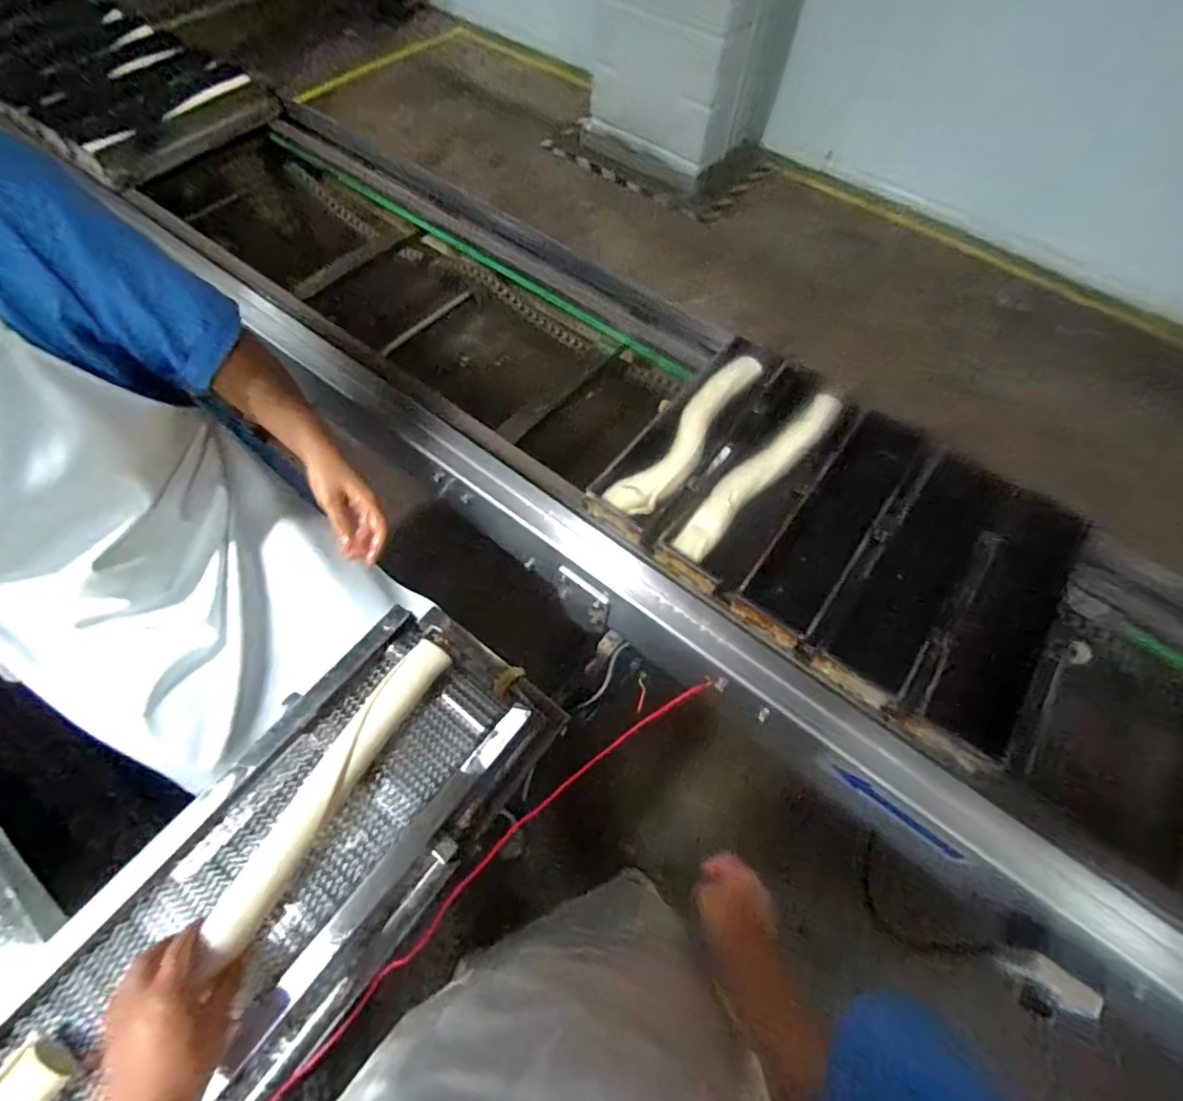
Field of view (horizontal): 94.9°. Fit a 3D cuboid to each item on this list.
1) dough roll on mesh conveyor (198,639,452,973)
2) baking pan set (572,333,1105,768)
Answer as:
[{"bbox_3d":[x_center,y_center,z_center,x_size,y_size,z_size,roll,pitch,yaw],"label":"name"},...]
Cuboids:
[{"bbox_3d":[-0.270,0.239,0.583,0.051,0.034,0.322,27,63,11],"label":"dough roll on mesh conveyor"},{"bbox_3d":[0.312,-0.040,0.707,0.524,0.066,0.374,36,66,15],"label":"baking pan set"}]

